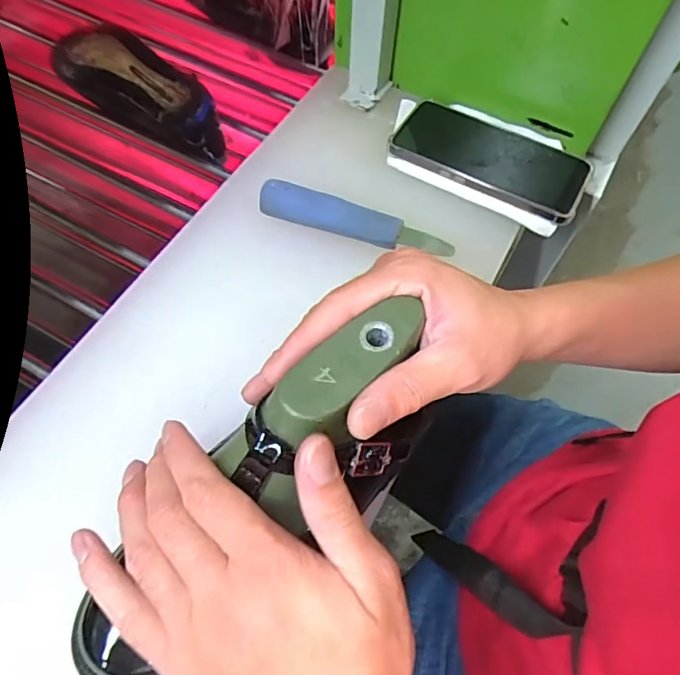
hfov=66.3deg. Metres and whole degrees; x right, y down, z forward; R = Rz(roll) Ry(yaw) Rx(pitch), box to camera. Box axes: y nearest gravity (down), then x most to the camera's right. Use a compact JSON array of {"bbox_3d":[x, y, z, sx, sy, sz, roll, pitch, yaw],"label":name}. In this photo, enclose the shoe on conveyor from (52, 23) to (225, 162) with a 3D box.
[{"bbox_3d":[-0.208,-0.264,0.553,0.201,0.056,0.065,31,65,14],"label":"shoe on conveyor"}]

